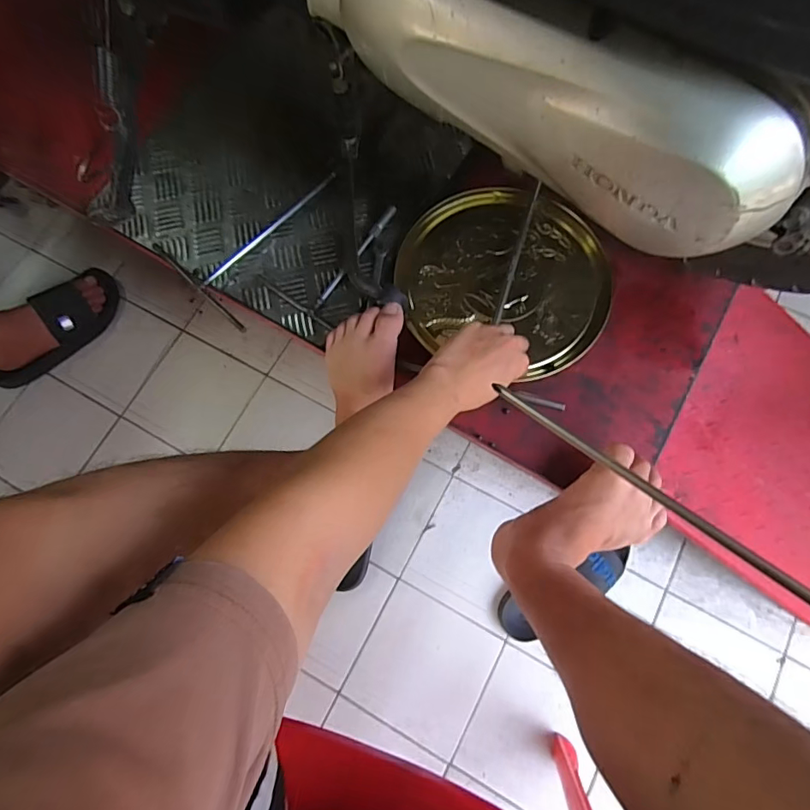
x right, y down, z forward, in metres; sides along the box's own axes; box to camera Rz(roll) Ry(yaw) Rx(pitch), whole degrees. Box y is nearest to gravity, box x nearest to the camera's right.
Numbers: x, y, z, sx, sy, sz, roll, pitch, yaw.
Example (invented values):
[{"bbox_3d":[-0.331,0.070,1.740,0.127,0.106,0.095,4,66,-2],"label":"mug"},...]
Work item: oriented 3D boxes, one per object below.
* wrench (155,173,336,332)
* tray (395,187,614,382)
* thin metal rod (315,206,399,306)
[{"bbox_3d":[-0.183,-0.229,0.633,0.145,0.016,0.236,42,78,11],"label":"wrench"},{"bbox_3d":[0.125,-0.170,0.608,0.256,0.017,0.236,0,73,0],"label":"tray"},{"bbox_3d":[-0.061,-0.194,0.623,0.014,0.006,0.172,31,76,9],"label":"thin metal rod"}]

